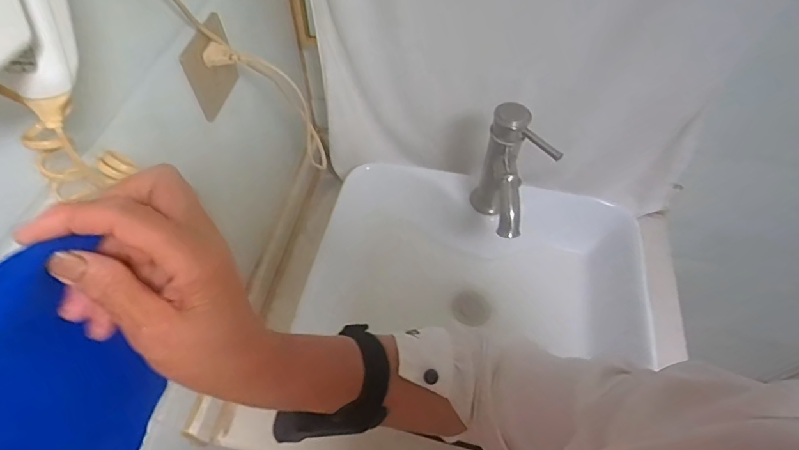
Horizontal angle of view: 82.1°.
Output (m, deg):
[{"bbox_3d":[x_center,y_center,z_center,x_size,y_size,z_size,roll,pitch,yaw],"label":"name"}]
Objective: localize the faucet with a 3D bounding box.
[{"bbox_3d":[0.156,-0.049,0.628,0.064,0.191,0.140,-5,54,-5],"label":"faucet"}]

